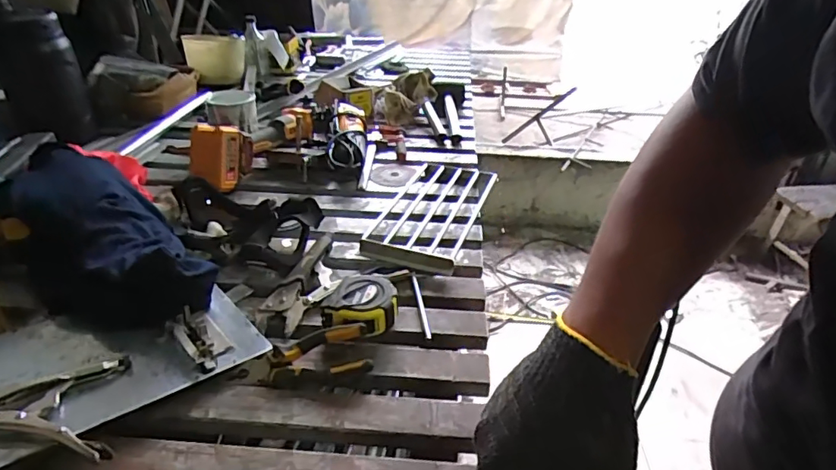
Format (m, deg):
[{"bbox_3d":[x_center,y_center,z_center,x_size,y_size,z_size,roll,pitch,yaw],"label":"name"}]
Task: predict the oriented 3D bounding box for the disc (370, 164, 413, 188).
[{"bbox_3d":[-0.052,-0.121,1.060,0.080,0.006,0.094,5,36,6],"label":"disc"}]

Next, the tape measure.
[{"bbox_3d":[-0.070,0.091,0.672,0.090,0.048,0.084,7,32,6],"label":"tape measure"}]

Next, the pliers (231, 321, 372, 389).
[{"bbox_3d":[-0.135,0.145,0.609,0.156,0.023,0.057,-12,62,-6],"label":"pliers"}]

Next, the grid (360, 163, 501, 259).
[{"bbox_3d":[0.032,-0.060,0.946,0.166,0.028,0.330,13,34,15],"label":"grid"}]

